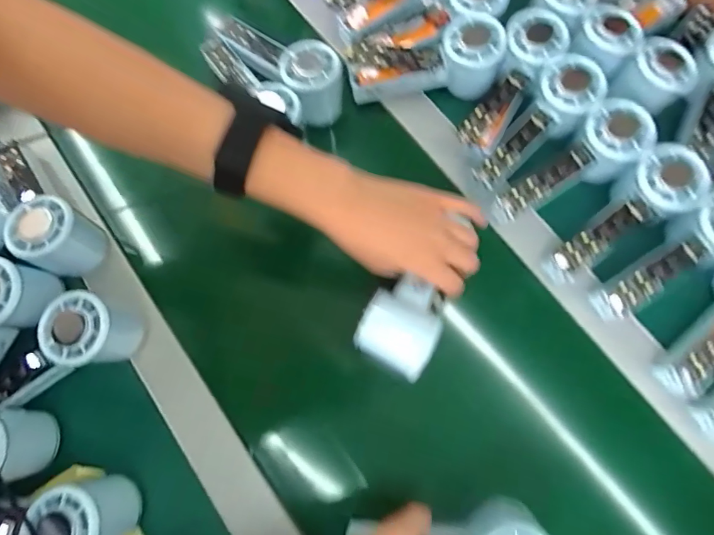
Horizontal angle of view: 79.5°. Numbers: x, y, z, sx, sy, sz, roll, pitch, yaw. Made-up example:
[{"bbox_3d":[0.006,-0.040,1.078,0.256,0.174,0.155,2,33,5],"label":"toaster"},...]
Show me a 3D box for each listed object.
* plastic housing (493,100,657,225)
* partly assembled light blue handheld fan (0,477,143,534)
[{"bbox_3d":[0.198,-0.093,0.406,0.155,0.046,0.057,-34,76,7],"label":"plastic housing"},{"bbox_3d":[-0.246,0.195,0.324,0.136,0.056,0.057,-6,75,0],"label":"partly assembled light blue handheld fan"}]

